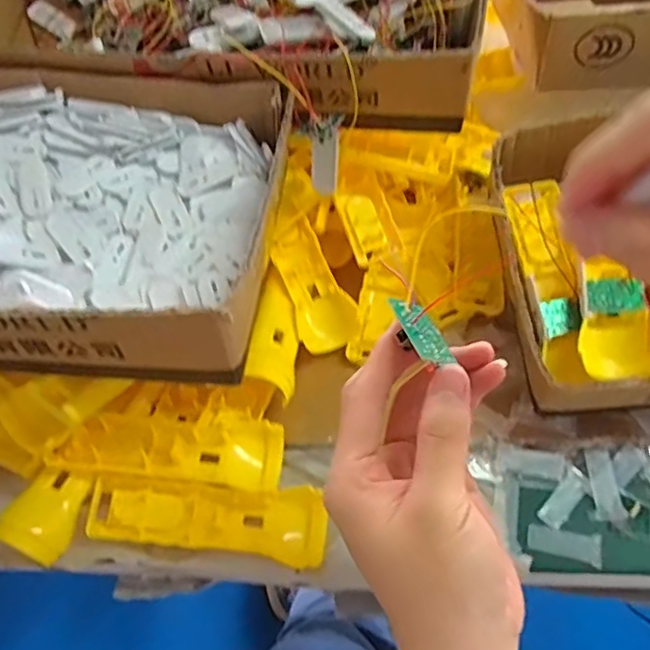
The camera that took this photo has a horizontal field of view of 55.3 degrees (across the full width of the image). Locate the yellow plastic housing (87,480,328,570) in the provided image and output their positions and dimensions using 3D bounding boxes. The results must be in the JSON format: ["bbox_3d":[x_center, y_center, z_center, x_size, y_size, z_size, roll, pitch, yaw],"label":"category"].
[{"bbox_3d":[-0.082,0.135,0.431,0.163,0.029,0.041,1,48,7],"label":"yellow plastic housing"}]

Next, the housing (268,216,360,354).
[{"bbox_3d":[-0.010,-0.033,0.517,0.049,0.017,0.113,-20,73,-12],"label":"housing"}]

